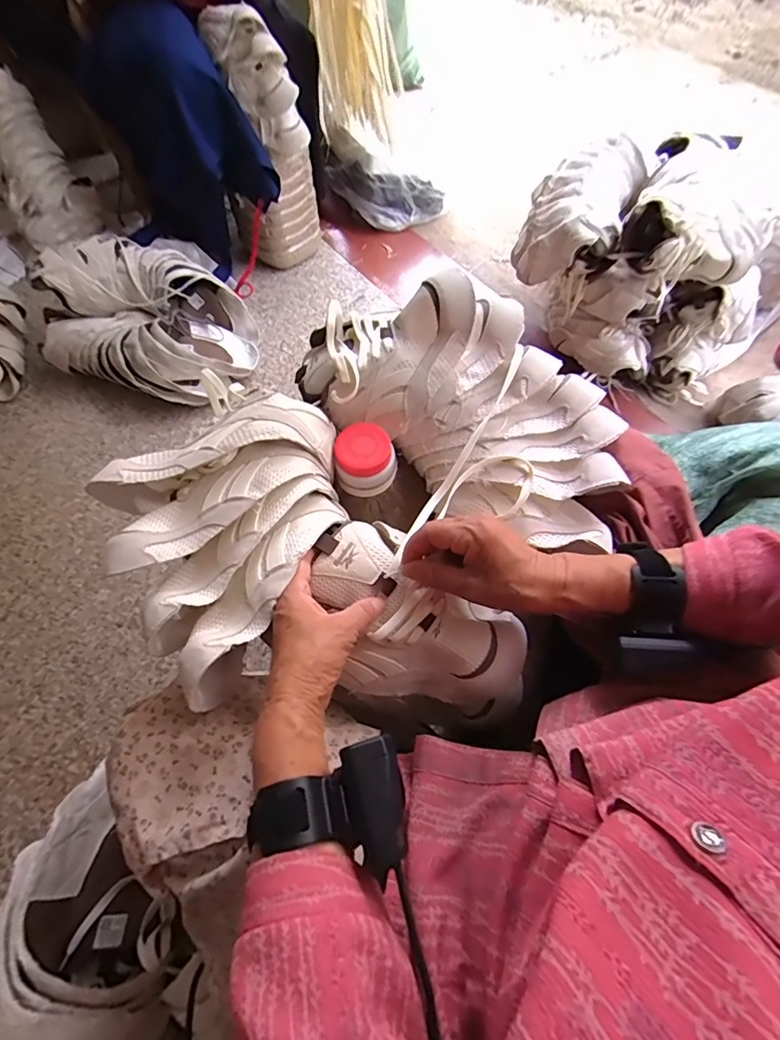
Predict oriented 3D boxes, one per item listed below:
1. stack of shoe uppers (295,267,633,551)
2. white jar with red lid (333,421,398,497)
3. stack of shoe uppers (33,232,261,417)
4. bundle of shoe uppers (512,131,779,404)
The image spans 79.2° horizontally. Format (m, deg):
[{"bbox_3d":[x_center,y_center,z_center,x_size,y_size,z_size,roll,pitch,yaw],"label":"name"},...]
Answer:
[{"bbox_3d":[0.073,-0.130,0.467,0.364,0.102,0.185,30,68,17],"label":"stack of shoe uppers"},{"bbox_3d":[-0.024,-0.062,0.485,0.062,0.048,0.062,-1,63,2],"label":"white jar with red lid"},{"bbox_3d":[-0.512,-0.427,1.010,0.407,0.207,0.303,9,64,7],"label":"stack of shoe uppers"},{"bbox_3d":[0.500,-0.497,0.965,0.476,0.332,0.296,15,64,10],"label":"bundle of shoe uppers"}]

